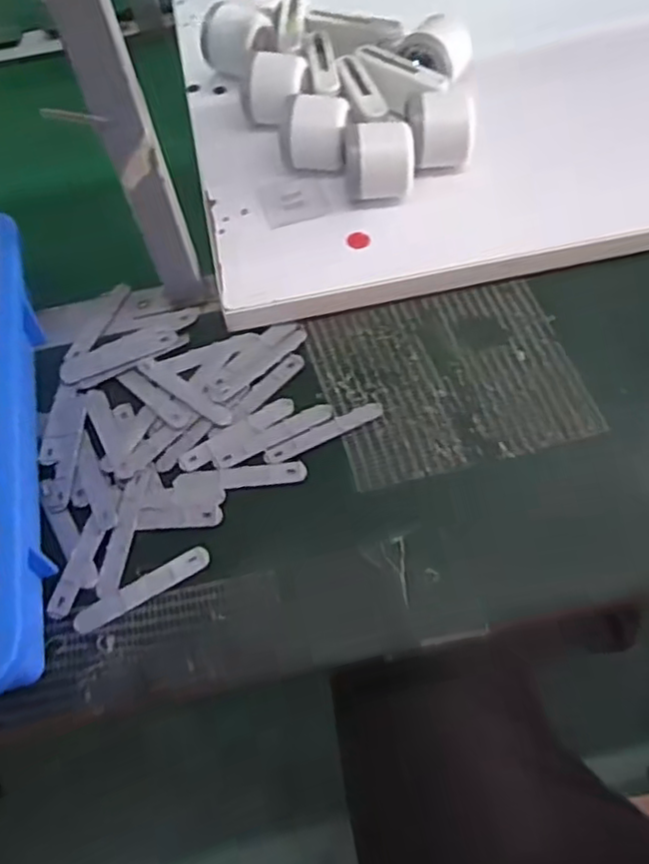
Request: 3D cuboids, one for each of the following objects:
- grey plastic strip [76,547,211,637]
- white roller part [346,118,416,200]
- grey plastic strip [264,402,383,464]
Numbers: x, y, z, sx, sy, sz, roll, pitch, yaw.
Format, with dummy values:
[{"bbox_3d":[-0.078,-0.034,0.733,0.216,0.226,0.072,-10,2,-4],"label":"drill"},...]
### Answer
[{"bbox_3d":[-0.122,0.106,0.442,0.095,0.004,0.017,-28,62,-11],"label":"grey plastic strip"},{"bbox_3d":[0.045,-0.223,0.551,0.058,0.062,0.065,-7,60,1],"label":"white roller part"},{"bbox_3d":[0.000,0.000,0.497,0.096,0.004,0.015,-24,62,-14],"label":"grey plastic strip"}]

